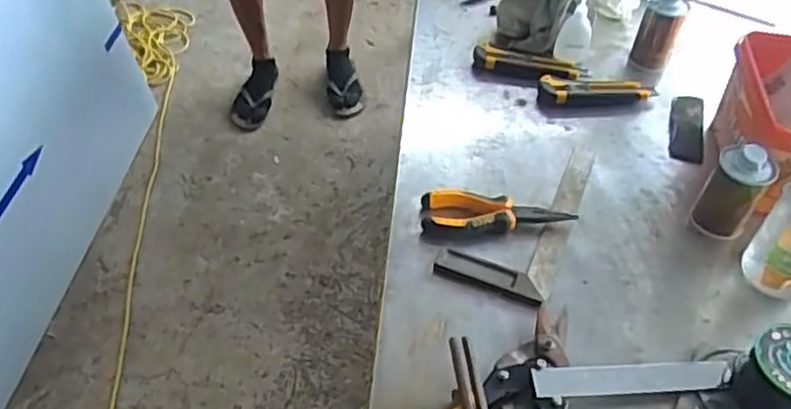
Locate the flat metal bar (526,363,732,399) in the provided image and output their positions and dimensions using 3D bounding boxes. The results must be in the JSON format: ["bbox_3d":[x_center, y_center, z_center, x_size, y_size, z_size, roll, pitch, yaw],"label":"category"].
[{"bbox_3d":[0.206,0.151,0.600,0.181,0.007,0.026,1,55,-11],"label":"flat metal bar"}]

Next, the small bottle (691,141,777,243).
[{"bbox_3d":[0.347,-0.016,0.706,0.054,0.104,0.048,28,53,21],"label":"small bottle"}]

